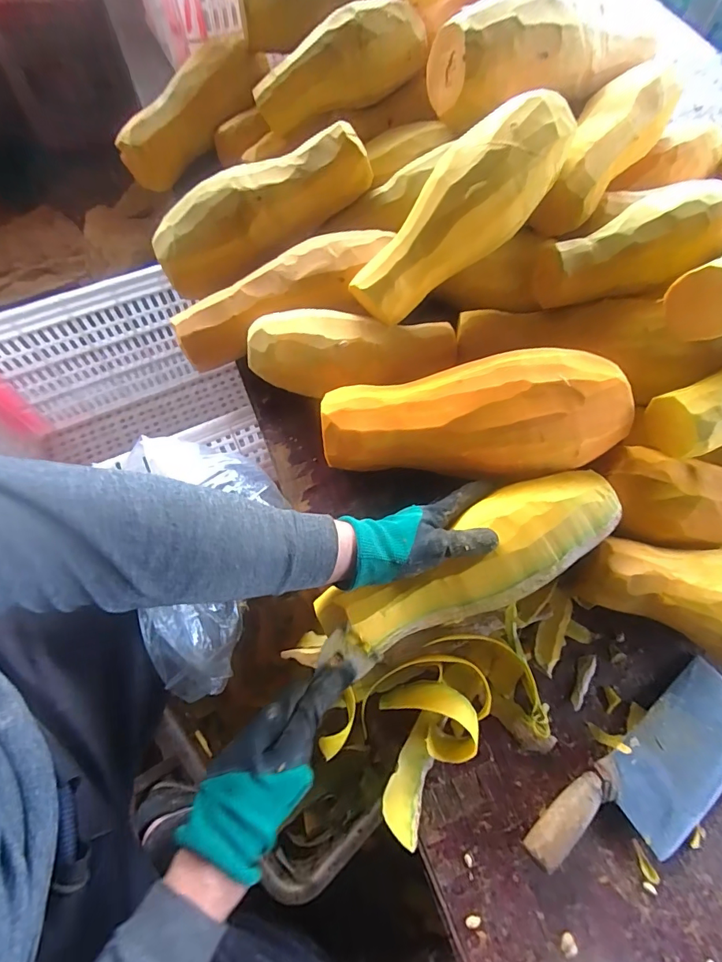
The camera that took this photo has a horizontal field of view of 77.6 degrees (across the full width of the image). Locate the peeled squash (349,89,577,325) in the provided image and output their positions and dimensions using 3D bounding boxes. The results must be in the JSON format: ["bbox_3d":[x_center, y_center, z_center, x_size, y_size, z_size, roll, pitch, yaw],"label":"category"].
[{"bbox_3d":[0.107,-0.298,0.498,0.281,0.075,0.097,-41,72,17],"label":"peeled squash"}]

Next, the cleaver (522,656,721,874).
[{"bbox_3d":[0.287,0.291,0.432,0.272,0.024,0.090,-31,72,-14],"label":"cleaver"}]

